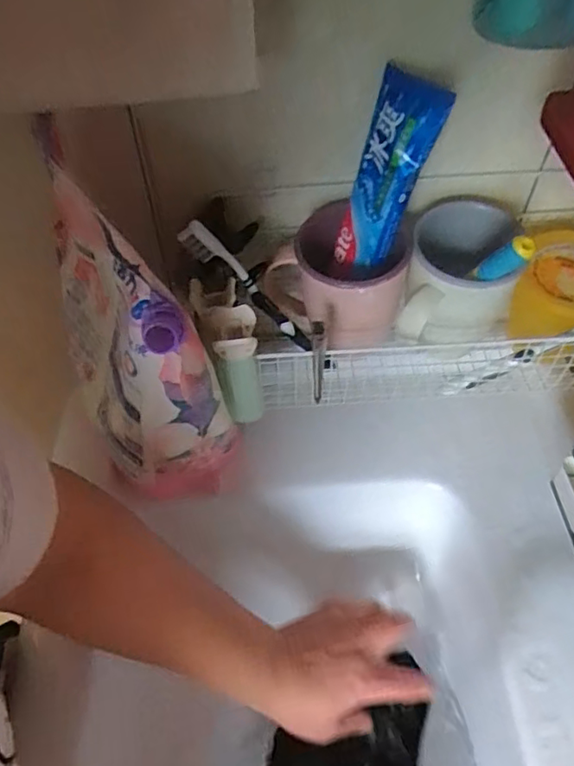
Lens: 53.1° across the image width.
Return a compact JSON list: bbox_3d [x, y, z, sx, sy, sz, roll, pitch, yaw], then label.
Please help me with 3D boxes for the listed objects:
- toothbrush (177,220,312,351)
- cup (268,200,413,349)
[{"bbox_3d":[-0.024,-0.061,0.404,0.018,0.143,0.009,-21,50,24],"label":"toothbrush"},{"bbox_3d":[0.040,-0.077,0.435,0.106,0.082,0.079,24,58,17],"label":"cup"}]

